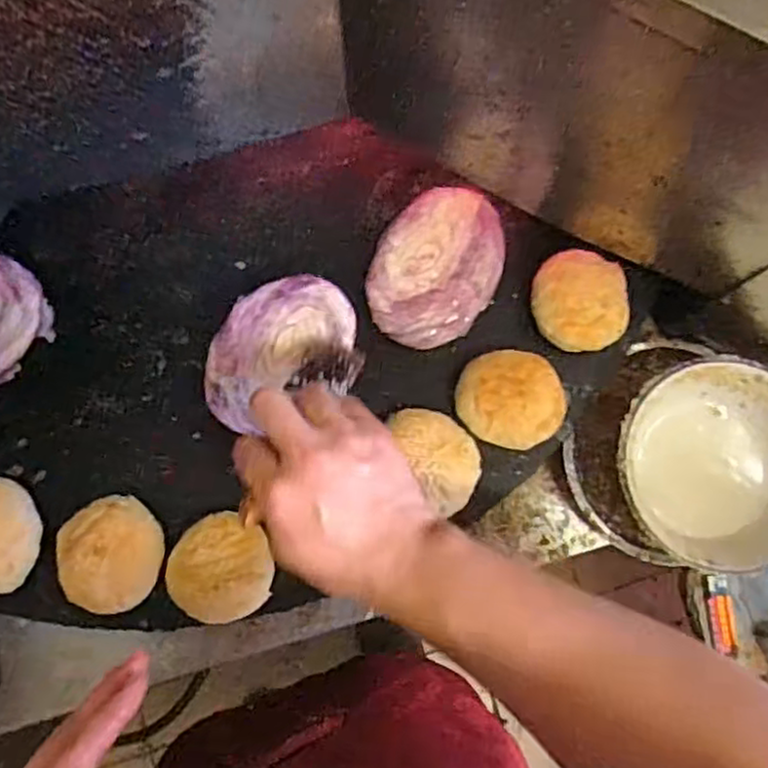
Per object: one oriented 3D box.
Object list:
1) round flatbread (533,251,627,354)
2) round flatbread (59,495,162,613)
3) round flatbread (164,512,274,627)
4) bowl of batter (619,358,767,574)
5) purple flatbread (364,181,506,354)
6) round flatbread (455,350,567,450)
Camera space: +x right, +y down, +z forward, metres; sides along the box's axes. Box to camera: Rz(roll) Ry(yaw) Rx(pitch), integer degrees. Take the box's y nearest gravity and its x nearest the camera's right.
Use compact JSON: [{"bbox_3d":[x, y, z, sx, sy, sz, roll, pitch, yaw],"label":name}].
[{"bbox_3d":[0.147,-0.062,0.529,0.067,0.023,0.070,0,79,1],"label":"round flatbread"},{"bbox_3d":[-0.191,0.120,0.502,0.069,0.018,0.076,-31,80,-5],"label":"round flatbread"},{"bbox_3d":[-0.114,0.130,0.496,0.072,0.021,0.069,0,79,1],"label":"round flatbread"},{"bbox_3d":[0.249,0.061,0.537,0.158,0.087,0.143,-2,79,1],"label":"bowl of batter"},{"bbox_3d":[0.041,-0.089,0.545,0.092,0.009,0.125,28,80,6],"label":"purple flatbread"},{"bbox_3d":[0.093,0.009,0.515,0.076,0.021,0.069,14,79,4],"label":"round flatbread"}]

